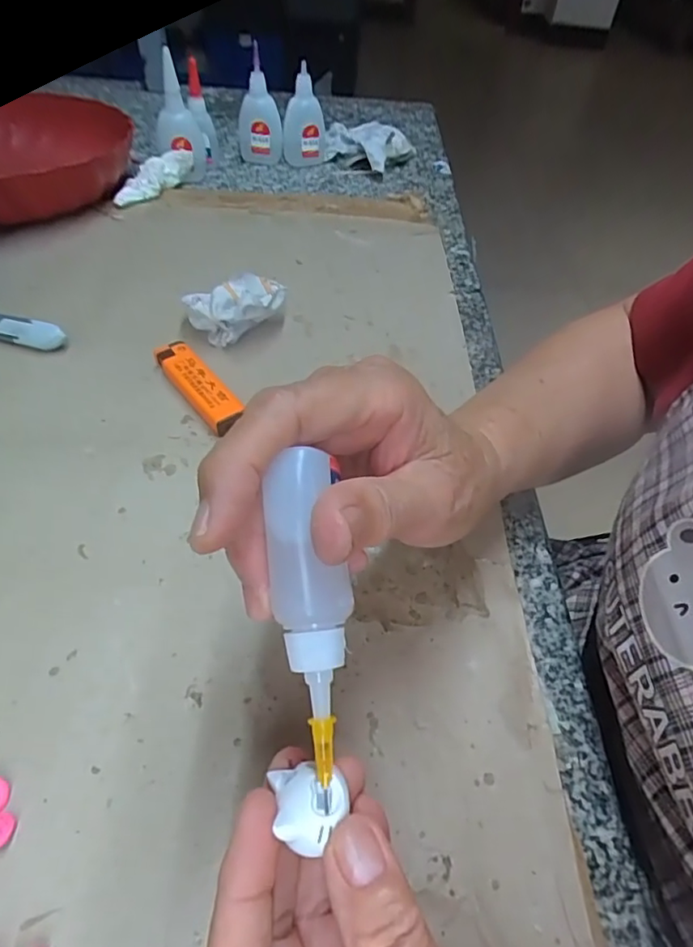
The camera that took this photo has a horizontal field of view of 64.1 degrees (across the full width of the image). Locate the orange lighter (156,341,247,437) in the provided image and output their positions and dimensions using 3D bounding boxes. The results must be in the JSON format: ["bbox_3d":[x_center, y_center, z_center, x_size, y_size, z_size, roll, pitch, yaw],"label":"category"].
[{"bbox_3d":[-0.092,-0.054,0.345,0.021,0.016,0.081,-30,58,-26],"label":"orange lighter"}]

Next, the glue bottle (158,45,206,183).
[{"bbox_3d":[-0.156,-0.330,0.512,0.042,0.097,0.038,-6,50,-12],"label":"glue bottle"}]

